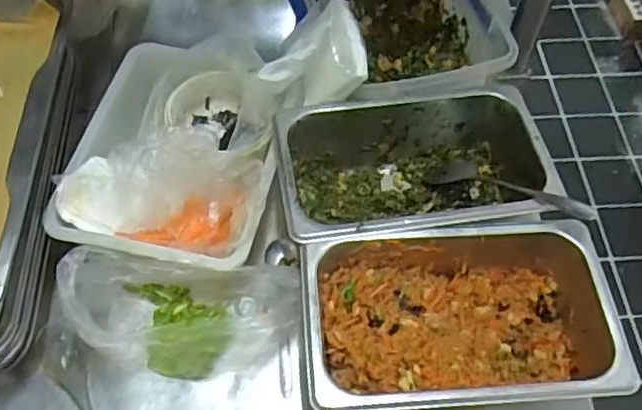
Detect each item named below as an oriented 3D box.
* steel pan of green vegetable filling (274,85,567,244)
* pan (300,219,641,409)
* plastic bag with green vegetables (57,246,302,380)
[{"bbox_3d":[0.090,-0.025,0.659,0.256,0.095,0.156,-7,58,-5],"label":"steel pan of green vegetable filling"},{"bbox_3d":[0.119,0.104,0.572,0.255,0.084,0.158,-4,58,-3],"label":"pan"},{"bbox_3d":[-0.121,0.096,0.577,0.198,0.115,0.095,1,58,0],"label":"plastic bag with green vegetables"}]

